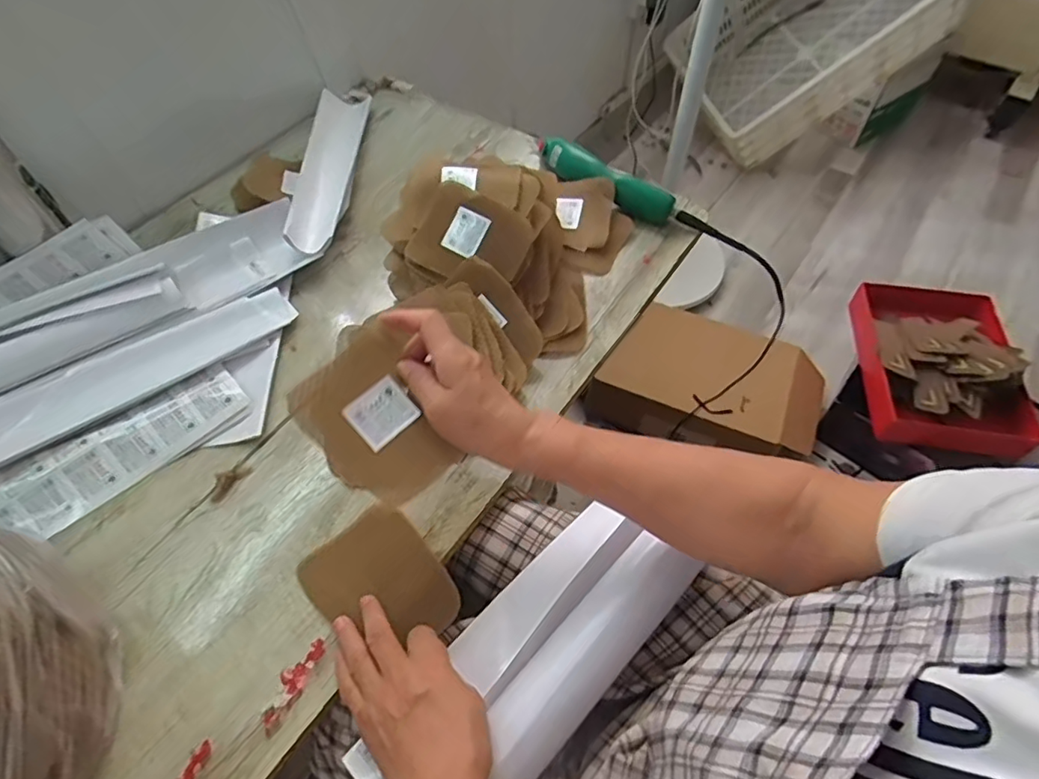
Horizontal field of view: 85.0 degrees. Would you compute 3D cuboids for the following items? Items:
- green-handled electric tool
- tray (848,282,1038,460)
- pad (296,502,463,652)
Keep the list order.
[{"bbox_3d":[0.102,-0.274,0.727,0.205,0.046,0.034,37,64,24],"label":"green-handled electric tool"},{"bbox_3d":[0.764,-0.053,1.018,0.260,0.103,0.350,6,56,6],"label":"tray"},{"bbox_3d":[-0.115,0.162,0.473,0.096,0.004,0.118,-38,66,-22],"label":"pad"}]

